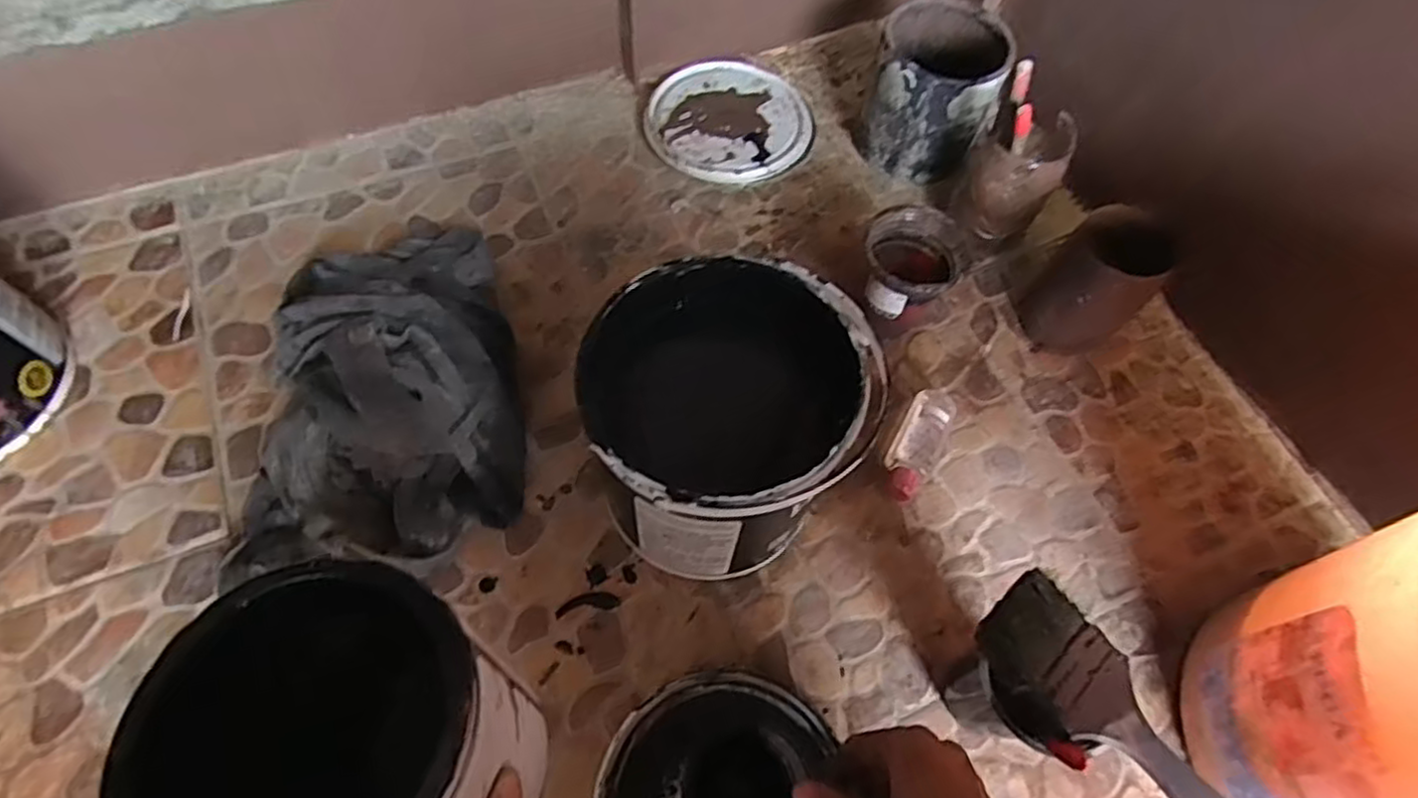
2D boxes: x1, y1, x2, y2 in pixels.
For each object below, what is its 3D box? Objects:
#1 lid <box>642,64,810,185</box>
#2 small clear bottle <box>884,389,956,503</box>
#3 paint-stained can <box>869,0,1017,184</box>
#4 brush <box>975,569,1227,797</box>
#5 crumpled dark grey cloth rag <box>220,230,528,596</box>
[{"bbox_3d":[0.020,-0.308,0.793,0.176,0.024,0.173,2,62,-3],"label":"lid"},{"bbox_3d":[0.181,0.039,0.617,0.039,0.032,0.103,29,64,11],"label":"small clear bottle"},{"bbox_3d":[0.235,-0.325,0.757,0.123,0.131,0.130,2,62,-3],"label":"paint-stained can"},{"bbox_3d":[0.242,0.186,0.411,0.070,0.013,0.177,-38,71,-21],"label":"brush"},{"bbox_3d":[-0.268,-0.018,0.575,0.214,0.100,0.321,-6,63,-7],"label":"crumpled dark grey cloth rag"}]

